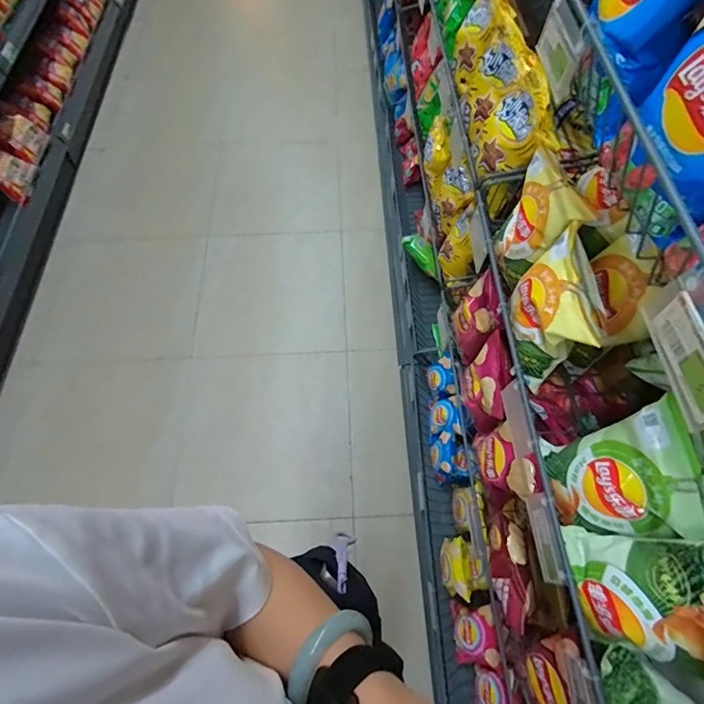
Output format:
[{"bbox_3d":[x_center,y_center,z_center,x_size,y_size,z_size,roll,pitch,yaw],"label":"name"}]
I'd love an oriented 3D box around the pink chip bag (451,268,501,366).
[{"bbox_3d":[0.258,-0.065,0.866,0.061,0.142,0.140,-4,65,-1],"label":"pink chip bag"}]

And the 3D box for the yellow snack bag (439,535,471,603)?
[{"bbox_3d":[0.244,0.517,0.988,0.050,0.104,0.130,-4,65,-1],"label":"yellow snack bag"}]

